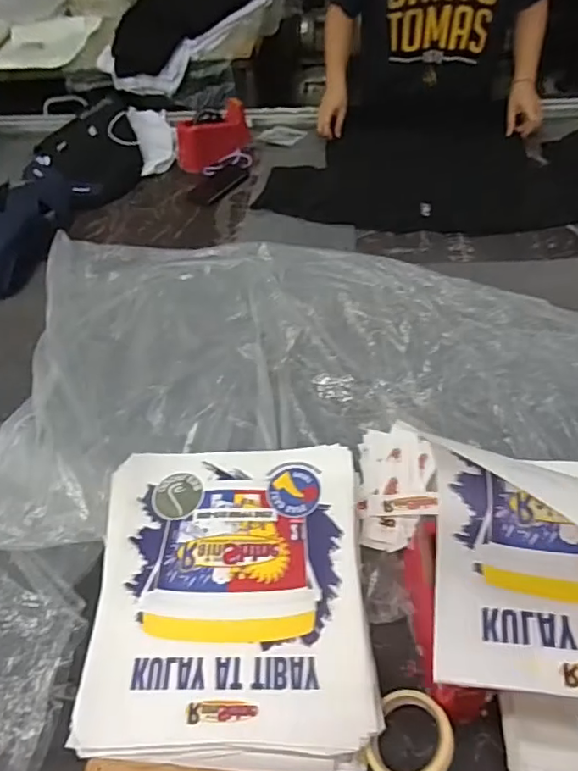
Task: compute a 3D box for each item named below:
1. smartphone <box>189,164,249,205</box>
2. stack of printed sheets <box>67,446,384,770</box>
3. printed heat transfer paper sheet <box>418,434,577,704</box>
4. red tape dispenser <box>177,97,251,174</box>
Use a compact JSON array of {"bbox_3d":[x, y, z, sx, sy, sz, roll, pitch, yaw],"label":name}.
[{"bbox_3d":[-0.180,-0.516,1.406,0.088,0.010,0.175,32,59,27],"label":"smartphone"},{"bbox_3d":[-0.077,0.257,0.715,0.351,0.025,0.394,-3,50,2],"label":"stack of printed sheets"},{"bbox_3d":[0.309,0.180,0.551,0.289,0.152,0.230,7,51,10],"label":"printed heat transfer paper sheet"},{"bbox_3d":[-0.197,-0.648,1.436,0.213,0.105,0.081,-35,56,-23],"label":"red tape dispenser"}]

